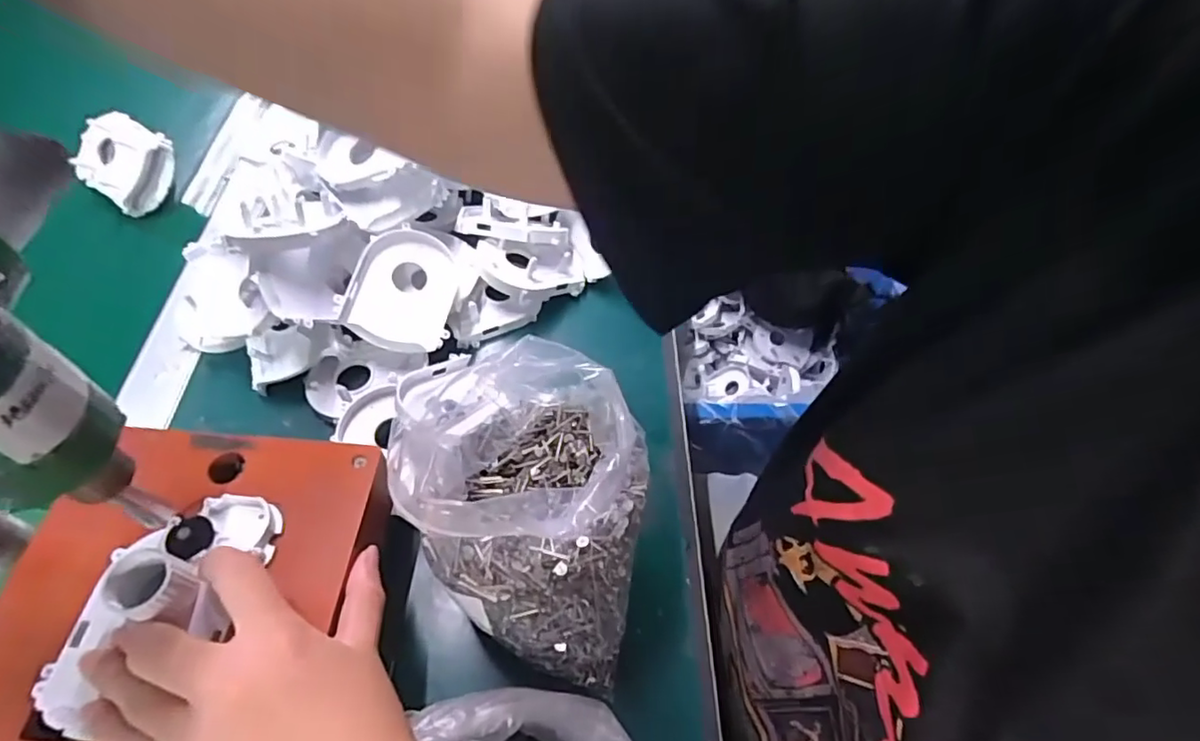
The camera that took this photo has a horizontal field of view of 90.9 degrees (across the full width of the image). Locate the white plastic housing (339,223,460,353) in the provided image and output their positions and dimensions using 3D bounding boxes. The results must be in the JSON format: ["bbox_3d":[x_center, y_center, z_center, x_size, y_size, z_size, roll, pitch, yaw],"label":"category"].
[{"bbox_3d":[-0.141,-0.056,0.423,0.066,0.035,0.083,21,72,-18],"label":"white plastic housing"}]

